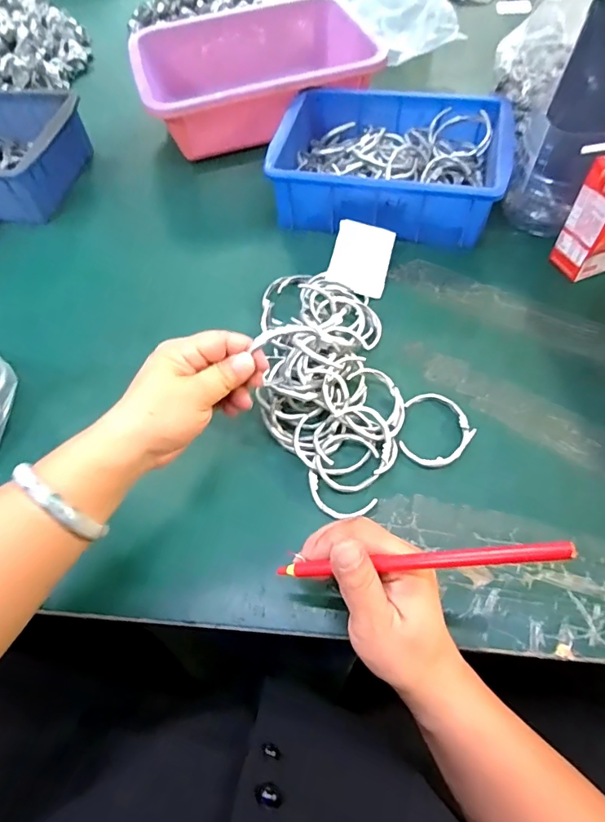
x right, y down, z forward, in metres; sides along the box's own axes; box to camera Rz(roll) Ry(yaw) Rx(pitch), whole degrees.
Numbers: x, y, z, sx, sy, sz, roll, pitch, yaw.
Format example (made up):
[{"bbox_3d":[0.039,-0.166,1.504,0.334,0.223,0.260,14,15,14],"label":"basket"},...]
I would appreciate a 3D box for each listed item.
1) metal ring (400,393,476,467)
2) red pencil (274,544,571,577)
[{"bbox_3d":[0.108,0.015,0.392,0.059,0.005,0.062,-3,61,5],"label":"metal ring"},{"bbox_3d":[0.059,0.084,0.261,0.163,0.010,0.009,-13,54,25],"label":"red pencil"}]

